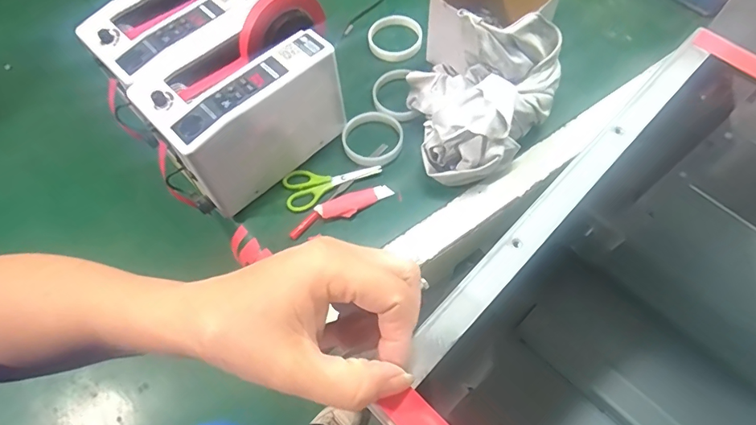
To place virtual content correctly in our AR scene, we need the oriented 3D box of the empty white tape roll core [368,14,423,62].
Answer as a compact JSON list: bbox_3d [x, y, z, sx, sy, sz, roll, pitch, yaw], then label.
[{"bbox_3d":[0.028,-0.278,0.719,0.083,0.017,0.079,-2,64,2],"label":"empty white tape roll core"}]

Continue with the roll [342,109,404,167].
[{"bbox_3d":[-0.008,-0.103,0.628,0.082,0.014,0.088,-1,64,2],"label":"roll"}]

